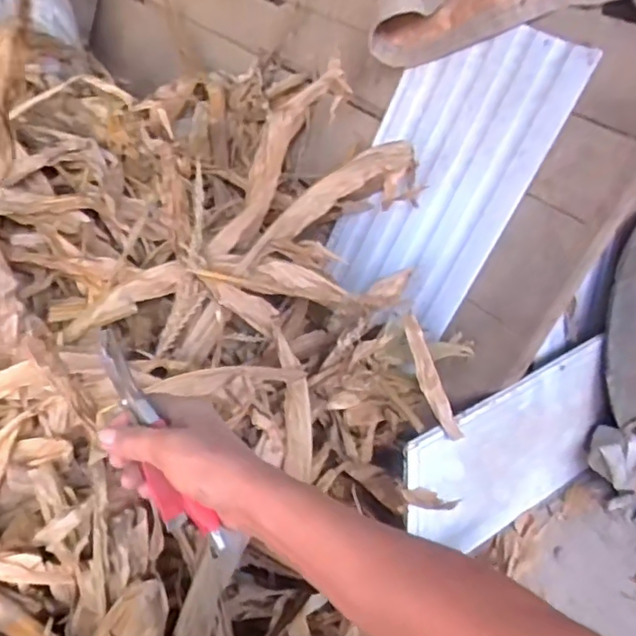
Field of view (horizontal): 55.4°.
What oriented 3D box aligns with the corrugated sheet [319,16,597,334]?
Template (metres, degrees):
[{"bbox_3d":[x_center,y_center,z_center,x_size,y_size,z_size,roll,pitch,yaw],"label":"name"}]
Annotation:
[{"bbox_3d":[0.191,-0.229,0.988,0.018,0.488,0.299,-2,36,-43],"label":"corrugated sheet"}]

